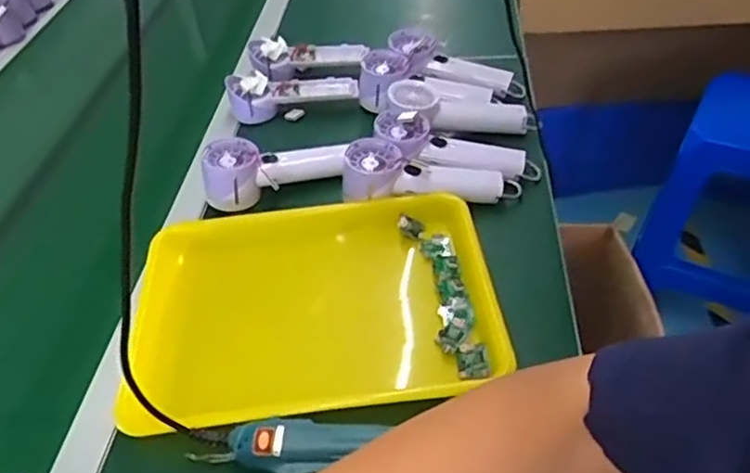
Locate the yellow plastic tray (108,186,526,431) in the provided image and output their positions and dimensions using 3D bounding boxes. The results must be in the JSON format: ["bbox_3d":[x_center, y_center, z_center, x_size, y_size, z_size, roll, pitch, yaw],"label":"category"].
[{"bbox_3d":[-0.054,0.060,0.619,0.337,0.041,0.249,-9,44,-4],"label":"yellow plastic tray"}]

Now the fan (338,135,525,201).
[{"bbox_3d":[0.063,-0.061,0.727,0.200,0.056,0.060,8,44,-5],"label":"fan"}]

